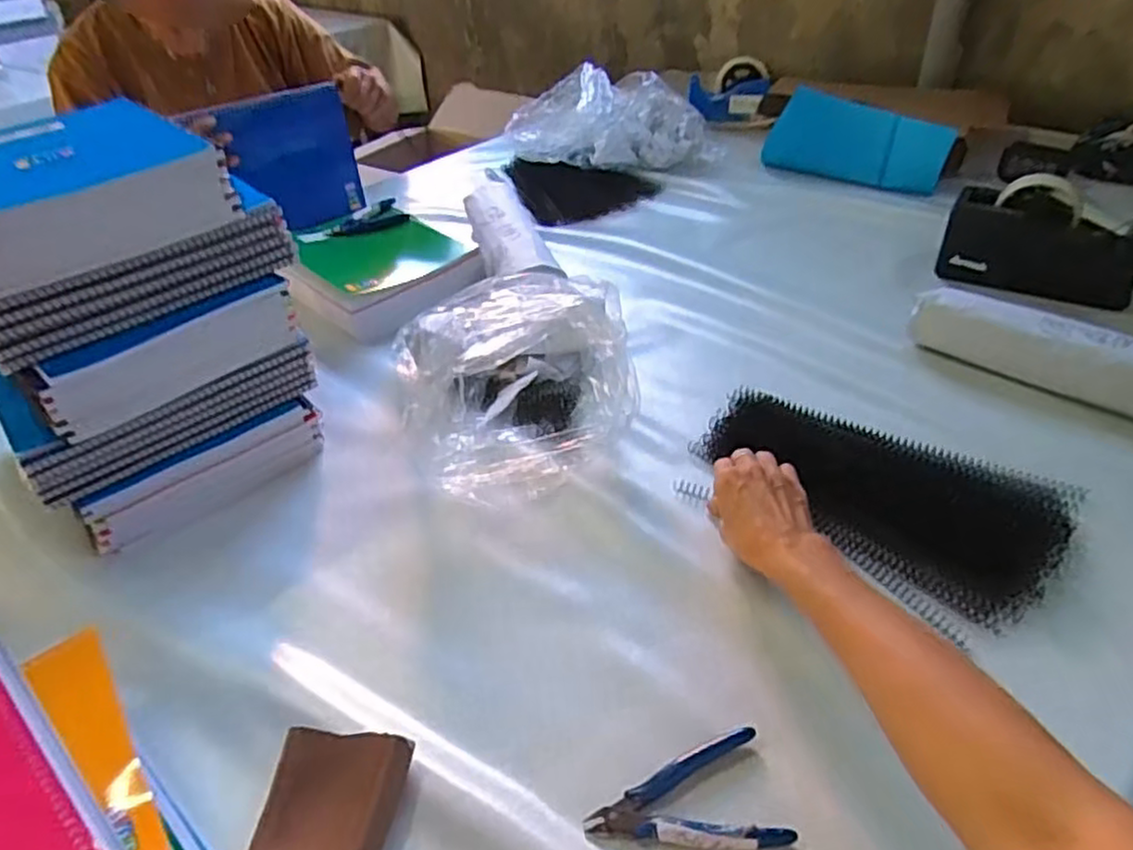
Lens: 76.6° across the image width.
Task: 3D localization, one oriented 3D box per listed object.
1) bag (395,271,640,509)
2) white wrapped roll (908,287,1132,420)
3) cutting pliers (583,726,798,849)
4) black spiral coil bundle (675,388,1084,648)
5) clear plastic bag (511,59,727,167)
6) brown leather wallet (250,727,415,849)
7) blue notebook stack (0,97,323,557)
[{"bbox_3d":[-0.041,-0.066,0.715,0.211,0.121,0.282,-6,38,-1],"label":"bag"},{"bbox_3d":[0.492,-0.061,0.692,0.303,0.064,0.056,28,48,35],"label":"white wrapped roll"},{"bbox_3d":[0.071,0.230,0.436,0.116,0.013,0.071,-11,38,-8],"label":"cutting pliers"},{"bbox_3d":[0.256,0.057,0.623,0.297,0.040,0.174,30,51,31],"label":"black spiral coil bundle"},{"bbox_3d":[0.075,-0.536,1.259,0.357,0.134,0.194,-9,38,-5],"label":"clear plastic bag"},{"bbox_3d":[-0.151,0.239,0.445,0.087,0.029,0.092,6,39,13],"label":"brown leather wallet"},{"bbox_3d":[-0.408,-0.111,0.675,0.256,0.292,0.248,-29,44,-28],"label":"blue notebook stack"}]

